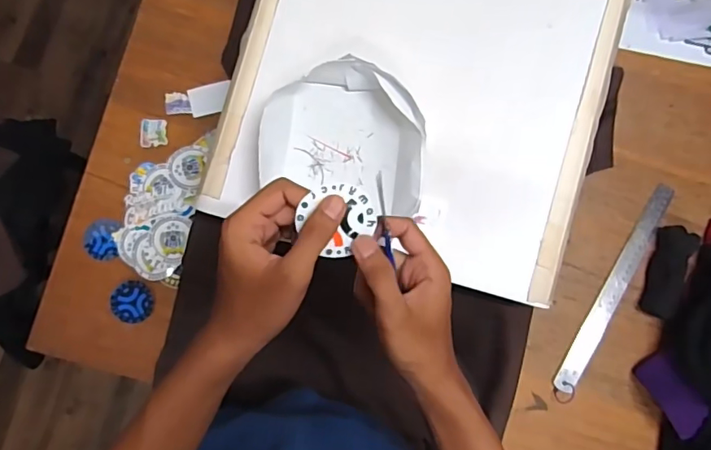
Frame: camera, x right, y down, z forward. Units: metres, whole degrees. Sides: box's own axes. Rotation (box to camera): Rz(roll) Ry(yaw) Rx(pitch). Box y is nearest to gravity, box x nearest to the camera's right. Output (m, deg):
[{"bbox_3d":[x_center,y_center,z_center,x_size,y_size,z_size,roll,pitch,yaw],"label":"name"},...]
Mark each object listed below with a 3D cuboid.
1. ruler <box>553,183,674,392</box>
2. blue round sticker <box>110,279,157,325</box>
[{"bbox_3d":[0.362,0.085,0.711,0.032,0.008,0.319,29,84,7],"label":"ruler"},{"bbox_3d":[-0.299,0.104,0.688,0.057,0.004,0.056,0,84,-3],"label":"blue round sticker"}]

